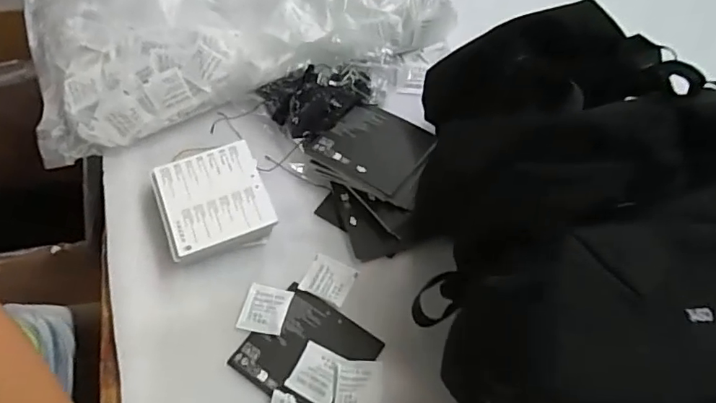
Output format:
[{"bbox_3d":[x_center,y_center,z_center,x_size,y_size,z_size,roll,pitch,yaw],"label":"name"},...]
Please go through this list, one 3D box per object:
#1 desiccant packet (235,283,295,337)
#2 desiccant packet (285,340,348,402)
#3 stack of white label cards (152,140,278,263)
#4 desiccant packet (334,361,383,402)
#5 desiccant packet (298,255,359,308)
[{"bbox_3d":[-0.081,0.093,0.451,0.039,0.004,0.042,12,59,7],"label":"desiccant packet"},{"bbox_3d":[-0.032,0.140,0.422,0.041,0.004,0.041,24,61,14],"label":"desiccant packet"},{"bbox_3d":[-0.136,0.001,0.491,0.093,0.033,0.101,-20,60,-13],"label":"stack of white label cards"},{"bbox_3d":[0.000,0.148,0.417,0.038,0.007,0.040,4,58,1],"label":"desiccant packet"},{"bbox_3d":[-0.026,0.070,0.467,0.041,0.005,0.038,21,60,12],"label":"desiccant packet"}]

